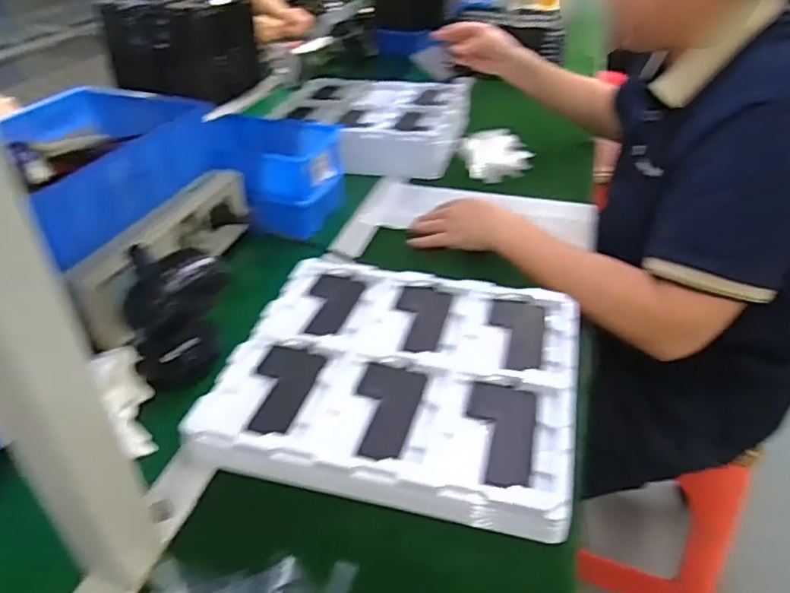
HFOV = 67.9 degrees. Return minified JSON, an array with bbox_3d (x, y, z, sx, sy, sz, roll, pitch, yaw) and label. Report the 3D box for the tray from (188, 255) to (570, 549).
[{"bbox_3d":[0.008,0.065,0.556,0.314,0.029,0.290,8,37,12],"label":"tray"}]

